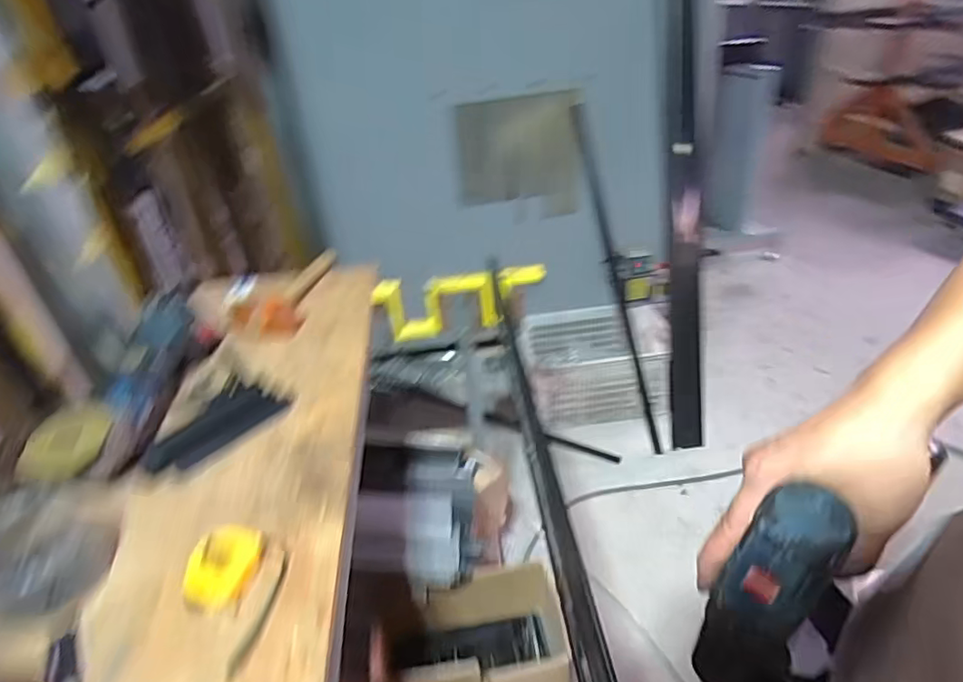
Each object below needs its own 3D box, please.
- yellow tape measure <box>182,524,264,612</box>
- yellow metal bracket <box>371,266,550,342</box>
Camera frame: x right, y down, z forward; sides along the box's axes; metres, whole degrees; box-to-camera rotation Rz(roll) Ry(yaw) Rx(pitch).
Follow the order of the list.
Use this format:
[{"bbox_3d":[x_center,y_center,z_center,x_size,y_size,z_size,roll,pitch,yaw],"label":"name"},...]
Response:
[{"bbox_3d":[-0.263,0.229,0.572,0.059,0.030,0.085,2,34,12],"label":"yellow tape measure"},{"bbox_3d":[-0.040,-0.076,1.142,0.336,0.122,0.039,-6,33,-1],"label":"yellow metal bracket"}]

